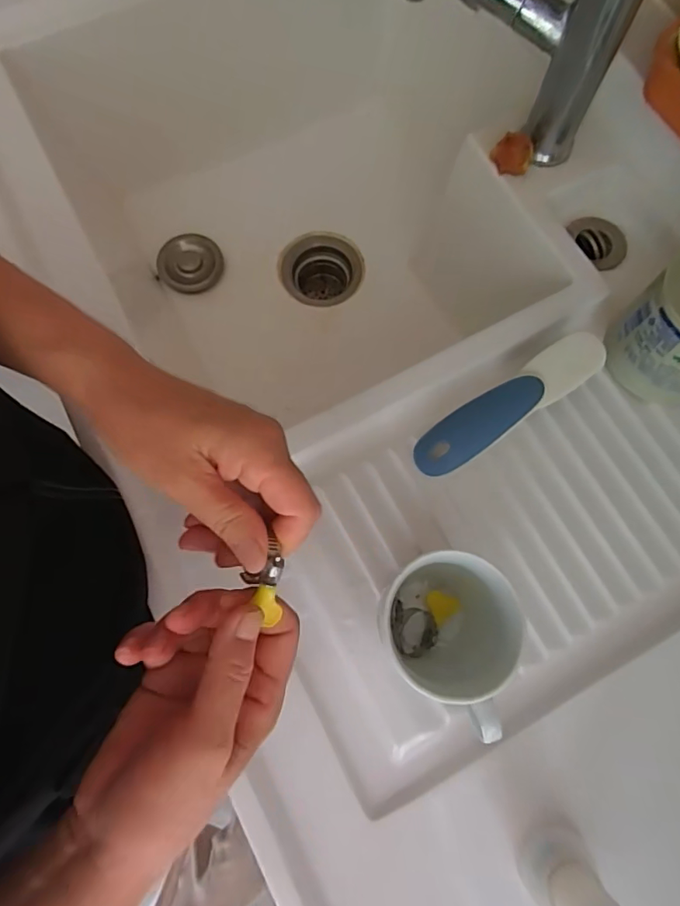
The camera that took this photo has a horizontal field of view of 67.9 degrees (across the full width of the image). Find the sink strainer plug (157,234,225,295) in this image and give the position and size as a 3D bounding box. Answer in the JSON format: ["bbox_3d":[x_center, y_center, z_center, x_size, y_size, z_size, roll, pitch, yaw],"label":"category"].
[{"bbox_3d":[-0.196,-0.249,0.665,0.083,0.018,0.077,0,76,1],"label":"sink strainer plug"}]

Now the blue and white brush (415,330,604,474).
[{"bbox_3d":[0.130,-0.035,0.399,0.162,0.046,0.037,-32,77,-7],"label":"blue and white brush"}]

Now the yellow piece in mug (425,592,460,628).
[{"bbox_3d":[0.074,0.110,0.365,0.022,0.011,0.023,-26,77,-6],"label":"yellow piece in mug"}]

